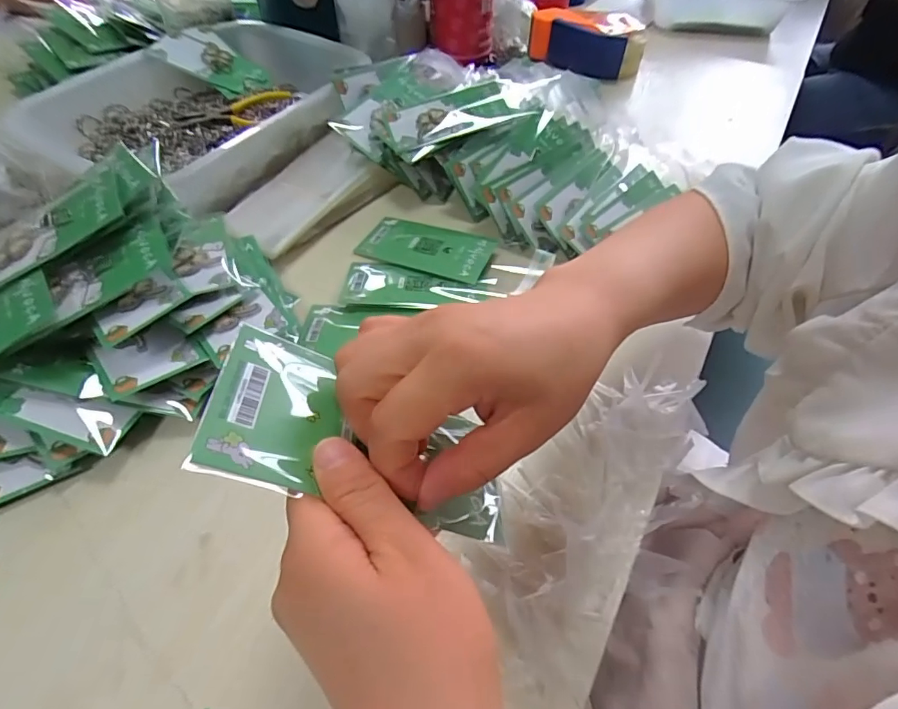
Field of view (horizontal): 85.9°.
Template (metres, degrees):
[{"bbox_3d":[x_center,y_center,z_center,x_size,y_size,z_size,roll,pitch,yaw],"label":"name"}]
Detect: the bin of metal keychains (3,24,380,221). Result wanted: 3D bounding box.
[{"bbox_3d":[-0.270,-0.276,0.542,0.254,0.060,0.333,33,59,22],"label":"bin of metal keychains"}]

